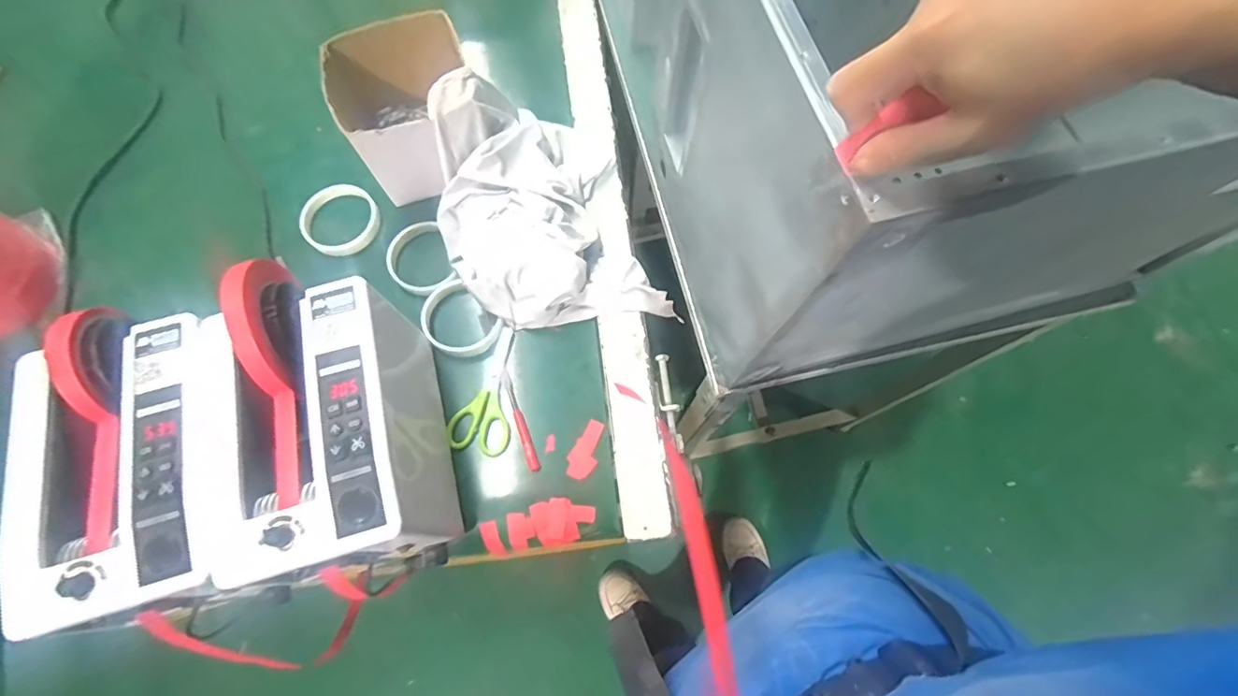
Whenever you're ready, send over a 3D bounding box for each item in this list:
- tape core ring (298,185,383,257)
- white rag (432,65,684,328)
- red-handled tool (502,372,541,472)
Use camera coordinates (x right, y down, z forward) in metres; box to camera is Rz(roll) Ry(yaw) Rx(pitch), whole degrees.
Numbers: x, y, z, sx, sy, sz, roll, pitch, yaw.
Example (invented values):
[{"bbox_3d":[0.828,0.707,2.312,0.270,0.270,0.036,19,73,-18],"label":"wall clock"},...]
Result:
[{"bbox_3d":[-0.317,-0.146,0.608,0.083,0.018,0.079,0,71,0],"label":"tape core ring"},{"bbox_3d":[-0.084,-0.155,0.549,0.204,0.118,0.266,-21,73,-7],"label":"white rag"},{"bbox_3d":[-0.100,0.073,0.533,0.012,0.006,0.102,-21,73,-7],"label":"red-handled tool"}]

